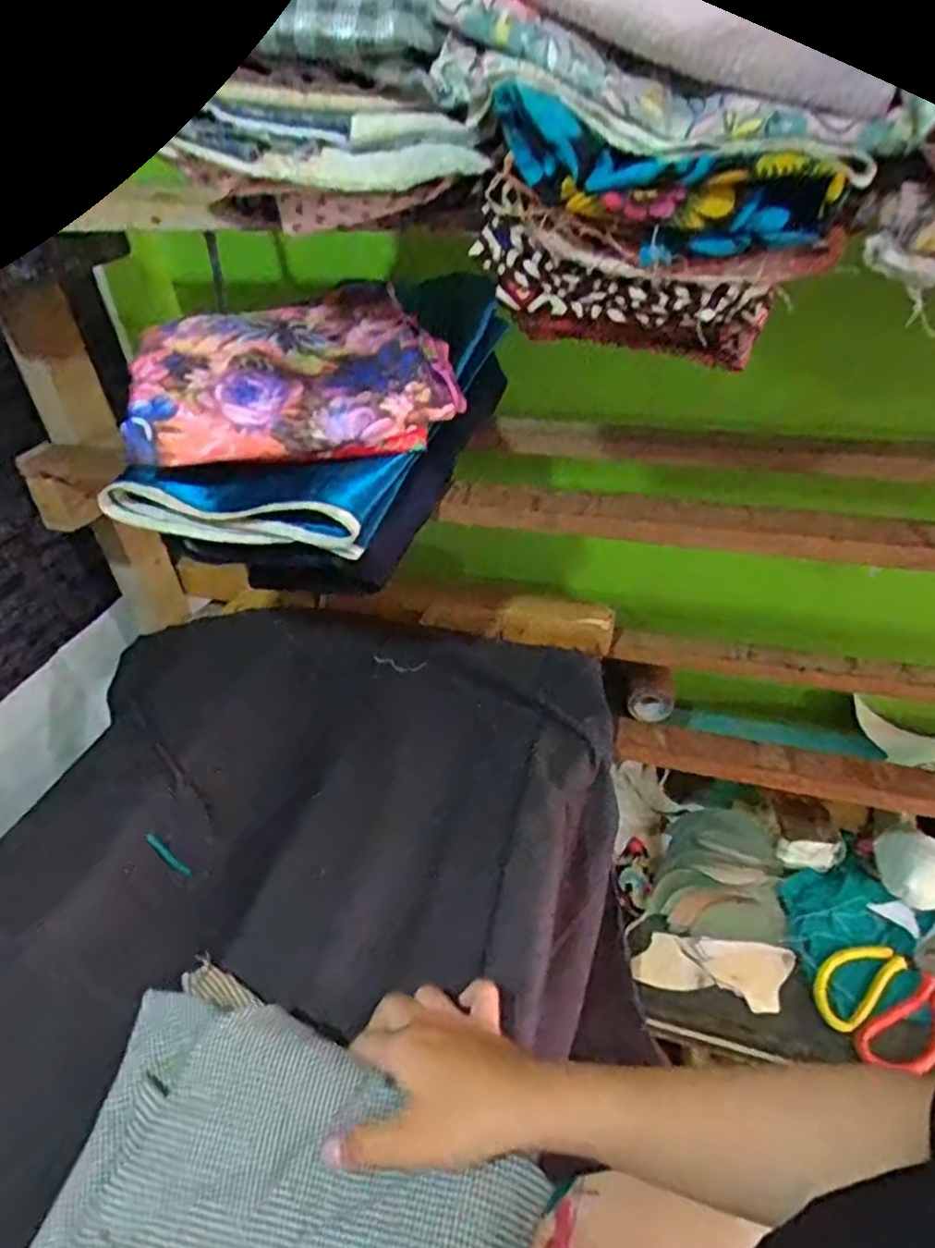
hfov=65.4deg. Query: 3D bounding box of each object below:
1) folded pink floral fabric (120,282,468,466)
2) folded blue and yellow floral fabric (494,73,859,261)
[{"bbox_3d":[-0.136,-0.195,0.582,0.247,0.076,0.171,-13,37,-9],"label":"folded pink floral fabric"},{"bbox_3d":[0.094,-0.213,0.359,0.163,0.058,0.027,18,41,5],"label":"folded blue and yellow floral fabric"}]

